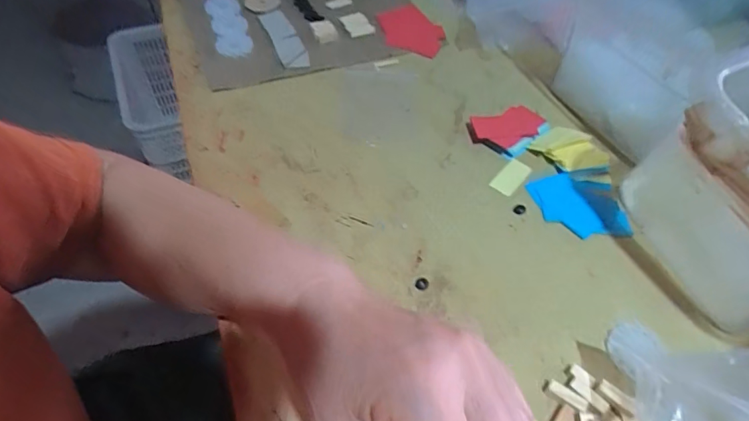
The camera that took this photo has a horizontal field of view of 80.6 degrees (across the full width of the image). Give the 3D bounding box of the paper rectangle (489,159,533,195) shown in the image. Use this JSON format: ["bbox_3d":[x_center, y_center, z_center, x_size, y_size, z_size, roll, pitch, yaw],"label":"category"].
[{"bbox_3d":[0.125,-0.032,0.405,0.022,0.004,0.047,33,58,20],"label":"paper rectangle"}]

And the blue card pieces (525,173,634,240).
[{"bbox_3d":[0.181,-0.006,0.392,0.079,0.004,0.066,-3,53,-5],"label":"blue card pieces"}]

